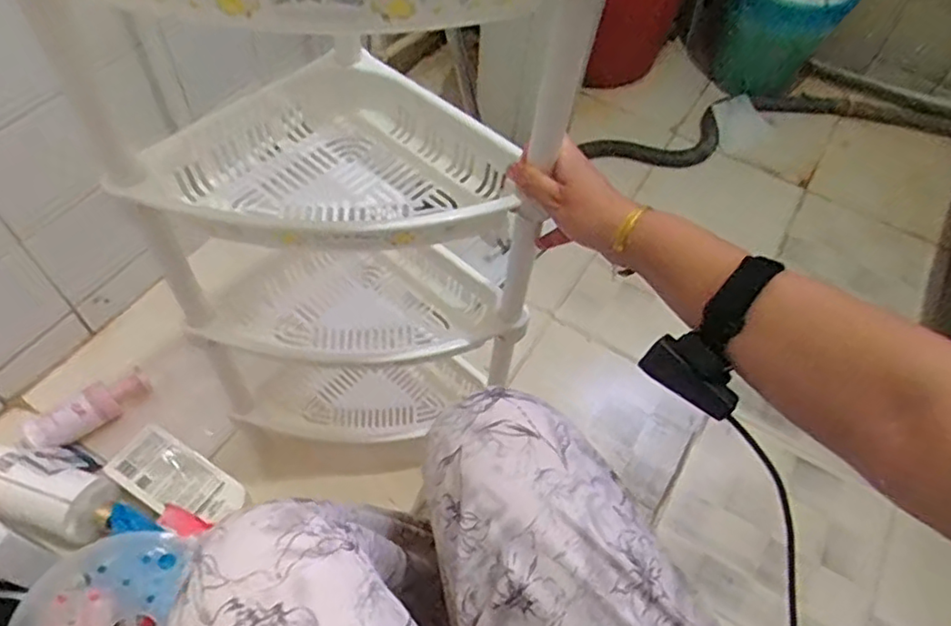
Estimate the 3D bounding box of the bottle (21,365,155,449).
[{"bbox_3d":[-0.554,0.137,0.916,0.169,0.048,0.047,-33,65,-23],"label":"bottle"}]

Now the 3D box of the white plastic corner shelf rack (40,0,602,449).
[{"bbox_3d":[-0.120,-0.100,0.592,0.282,0.513,0.275,37,62,18],"label":"white plastic corner shelf rack"}]

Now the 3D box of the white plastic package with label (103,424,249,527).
[{"bbox_3d":[-0.401,0.224,0.860,0.179,0.021,0.083,28,59,13],"label":"white plastic package with label"}]

